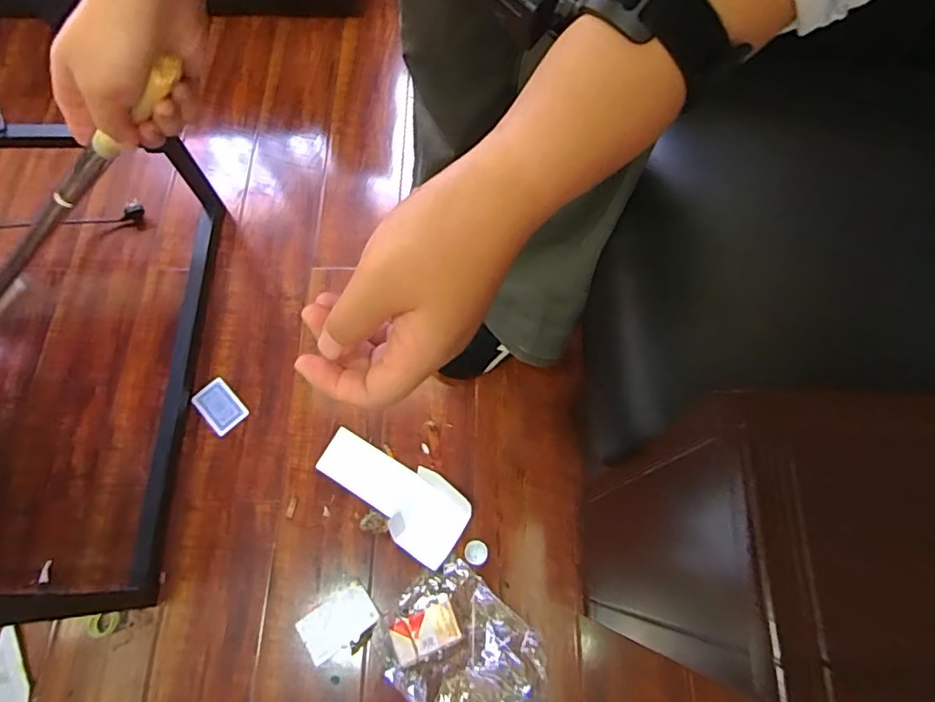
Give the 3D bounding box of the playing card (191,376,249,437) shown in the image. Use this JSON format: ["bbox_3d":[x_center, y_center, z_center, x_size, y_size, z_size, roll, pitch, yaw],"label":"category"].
[{"bbox_3d":[-0.390,0.086,0.865,0.059,0.004,0.086,-41,74,-15],"label":"playing card"}]

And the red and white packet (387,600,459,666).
[{"bbox_3d":[-0.057,0.375,0.732,0.089,0.013,0.053,-26,61,3],"label":"red and white packet"}]

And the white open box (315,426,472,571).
[{"bbox_3d":[-0.113,0.204,0.806,0.236,0.022,0.105,32,73,12],"label":"white open box"}]

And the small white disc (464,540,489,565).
[{"bbox_3d":[0.012,0.286,0.779,0.033,0.005,0.033,0,69,1],"label":"small white disc"}]

